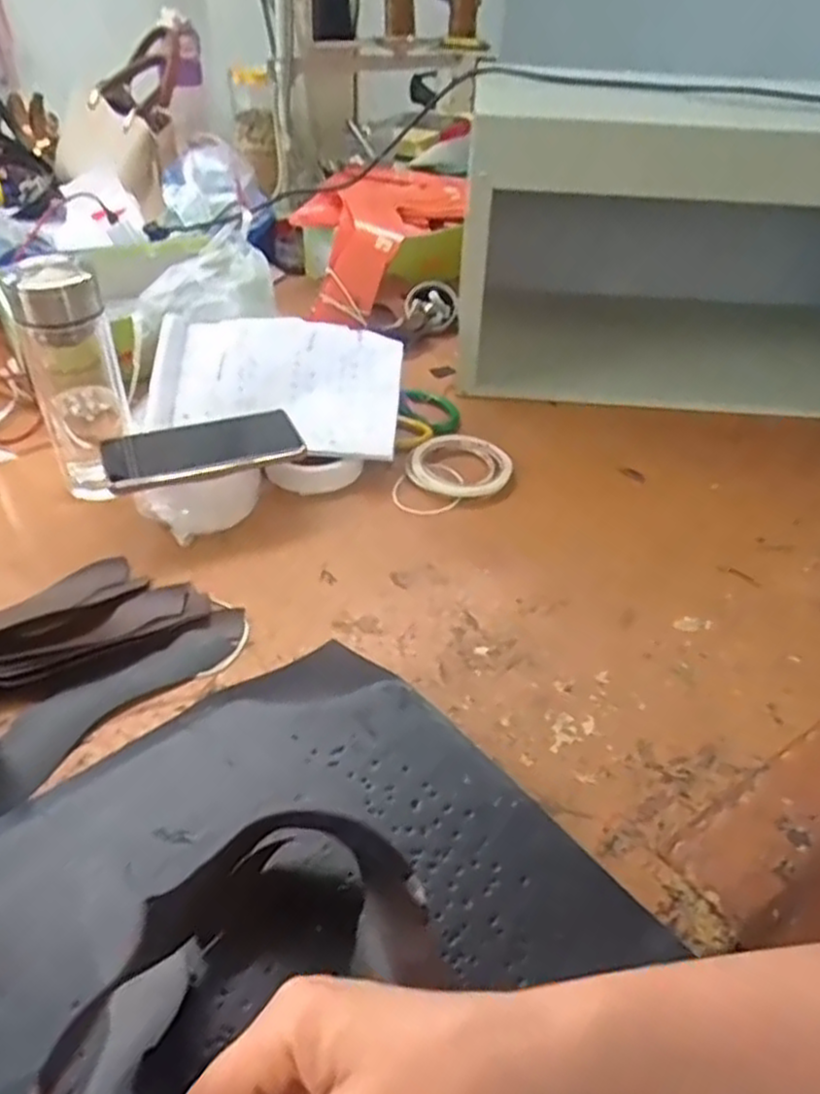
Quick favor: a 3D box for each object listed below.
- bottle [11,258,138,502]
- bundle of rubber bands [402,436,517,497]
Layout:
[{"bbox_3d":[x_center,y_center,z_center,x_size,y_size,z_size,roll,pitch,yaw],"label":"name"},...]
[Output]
[{"bbox_3d":[-0.283,-0.140,0.659,0.072,0.195,0.068,-16,41,-18],"label":"bottle"},{"bbox_3d":[0.050,-0.079,0.735,0.092,0.011,0.093,28,46,21],"label":"bundle of rubber bands"}]

